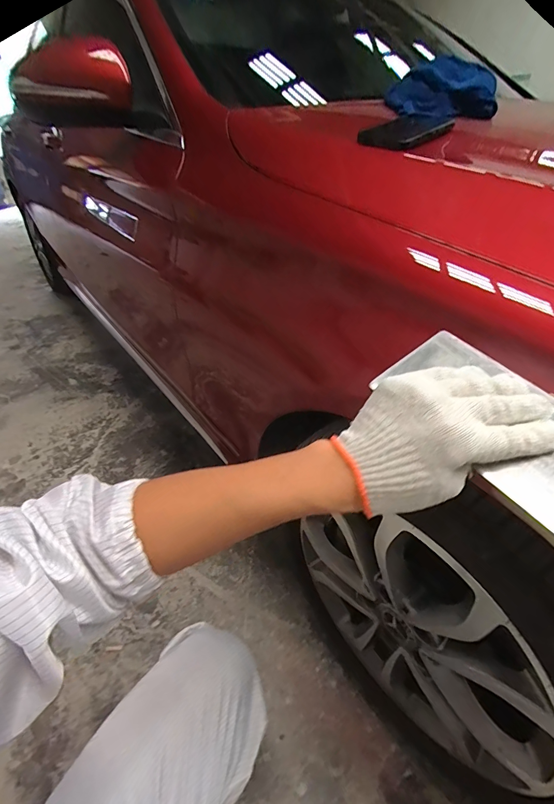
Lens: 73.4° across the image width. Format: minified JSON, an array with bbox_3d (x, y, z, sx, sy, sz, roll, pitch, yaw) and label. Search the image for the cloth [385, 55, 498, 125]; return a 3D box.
[{"bbox_3d":[0.296,-0.568,0.679,0.189,0.080,0.162,8,38,10],"label":"cloth"}]

